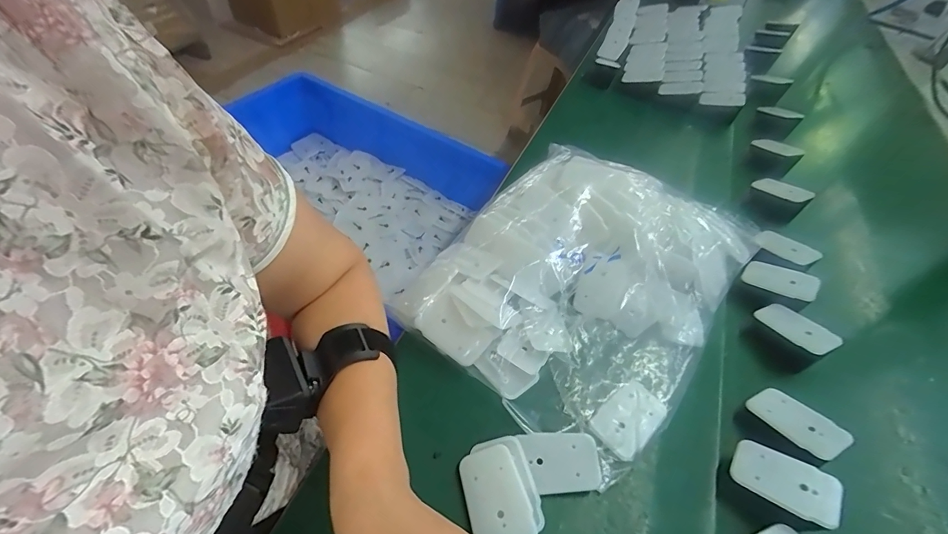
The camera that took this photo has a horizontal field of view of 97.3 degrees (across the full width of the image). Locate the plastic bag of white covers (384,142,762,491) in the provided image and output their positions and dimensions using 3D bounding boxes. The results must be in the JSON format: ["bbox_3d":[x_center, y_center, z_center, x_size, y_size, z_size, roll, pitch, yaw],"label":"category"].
[{"bbox_3d":[0.115,0.002,0.432,0.269,0.072,0.323,34,55,20],"label":"plastic bag of white covers"}]

